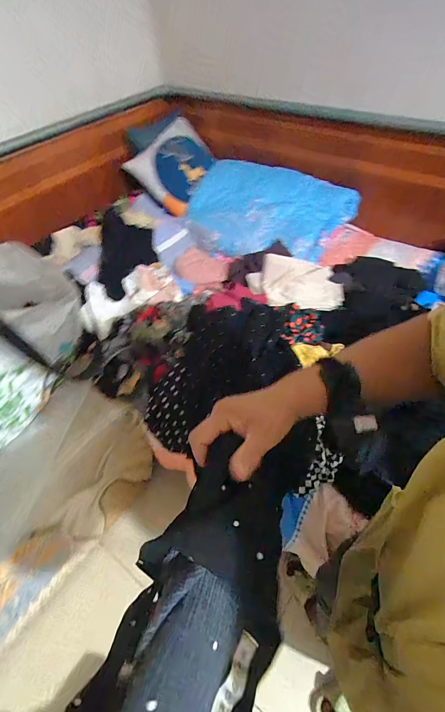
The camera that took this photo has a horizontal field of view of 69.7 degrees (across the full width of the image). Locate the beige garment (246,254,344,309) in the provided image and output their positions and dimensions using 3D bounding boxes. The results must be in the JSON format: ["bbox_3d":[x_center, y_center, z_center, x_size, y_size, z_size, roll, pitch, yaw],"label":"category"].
[{"bbox_3d":[0.265,-0.264,1.157,0.340,0.097,0.234,10,53,12],"label":"beige garment"}]

